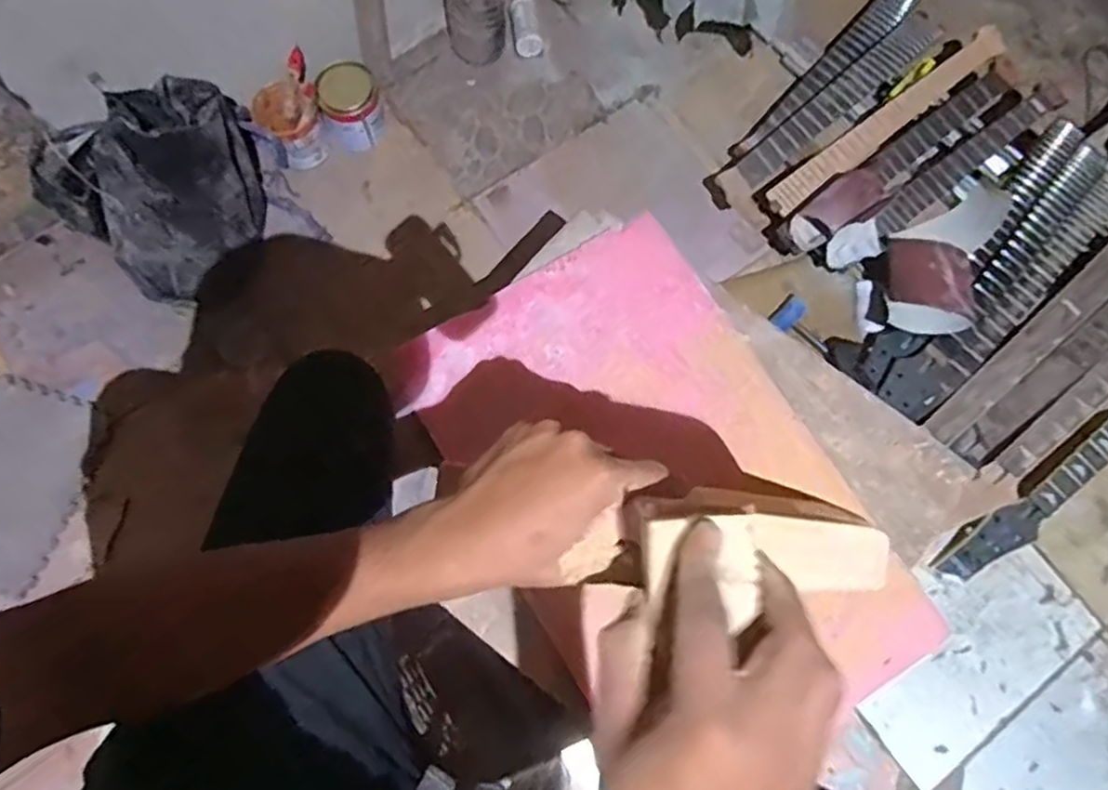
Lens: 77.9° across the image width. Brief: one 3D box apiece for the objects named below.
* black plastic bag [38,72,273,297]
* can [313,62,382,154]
[{"bbox_3d":[-0.574,-0.316,1.044,0.293,0.347,0.150,-41,79,-11],"label":"black plastic bag"},{"bbox_3d":[-0.357,-0.508,1.222,0.106,0.105,0.109,0,75,-1],"label":"can"}]

